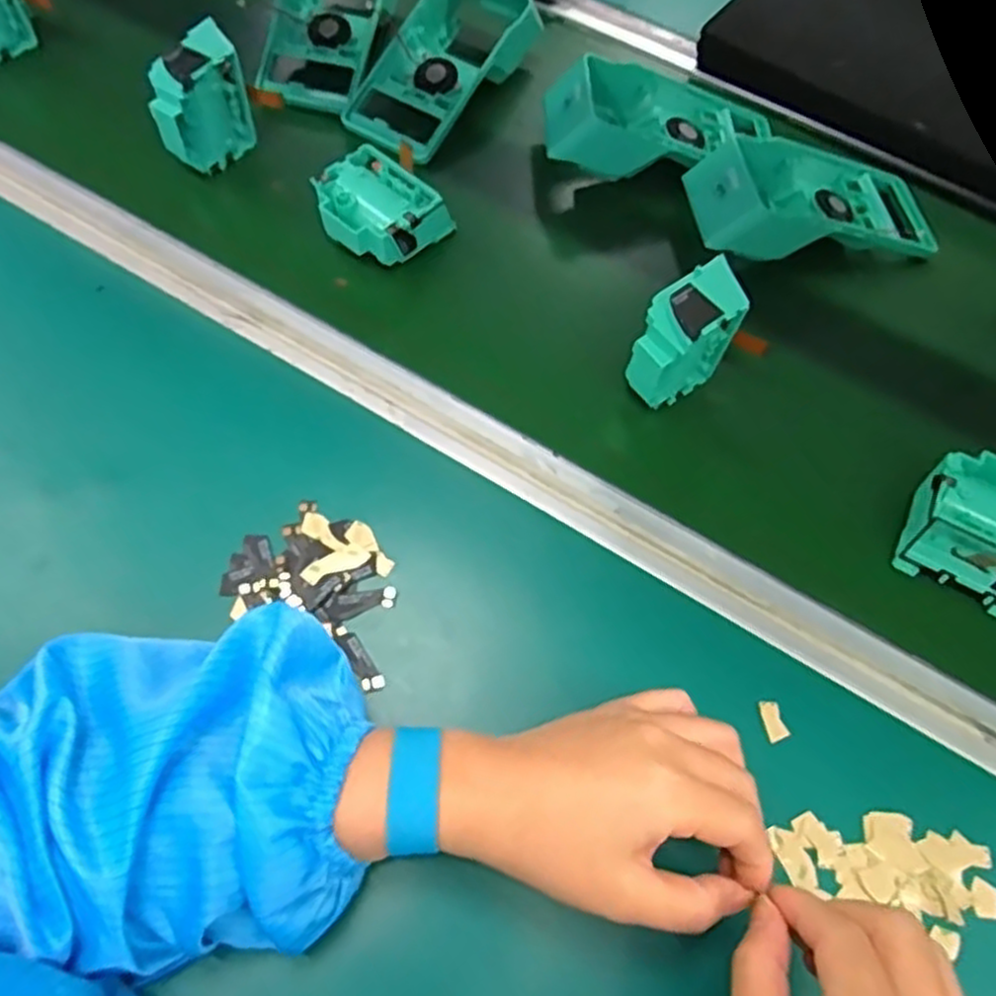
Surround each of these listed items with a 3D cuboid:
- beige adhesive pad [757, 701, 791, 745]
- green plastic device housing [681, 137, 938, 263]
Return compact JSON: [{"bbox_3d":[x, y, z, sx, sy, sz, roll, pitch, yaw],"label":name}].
[{"bbox_3d":[0.146,0.118,0.393,0.010,0.005,0.021,-12,64,-10],"label":"beige adhesive pad"},{"bbox_3d":[0.238,-0.223,0.553,0.193,0.047,0.092,-4,63,-6],"label":"green plastic device housing"}]

